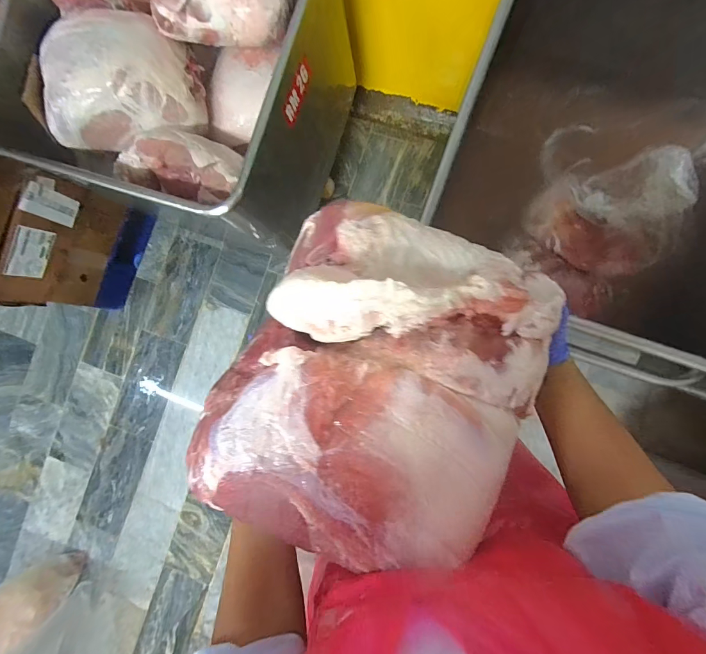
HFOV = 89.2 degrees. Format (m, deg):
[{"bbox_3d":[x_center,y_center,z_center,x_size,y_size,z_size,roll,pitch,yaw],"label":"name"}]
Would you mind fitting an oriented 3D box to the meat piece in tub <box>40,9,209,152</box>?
[{"bbox_3d":[-0.497,-0.524,0.775,0.295,0.181,0.214,-8,87,5],"label":"meat piece in tub"}]

